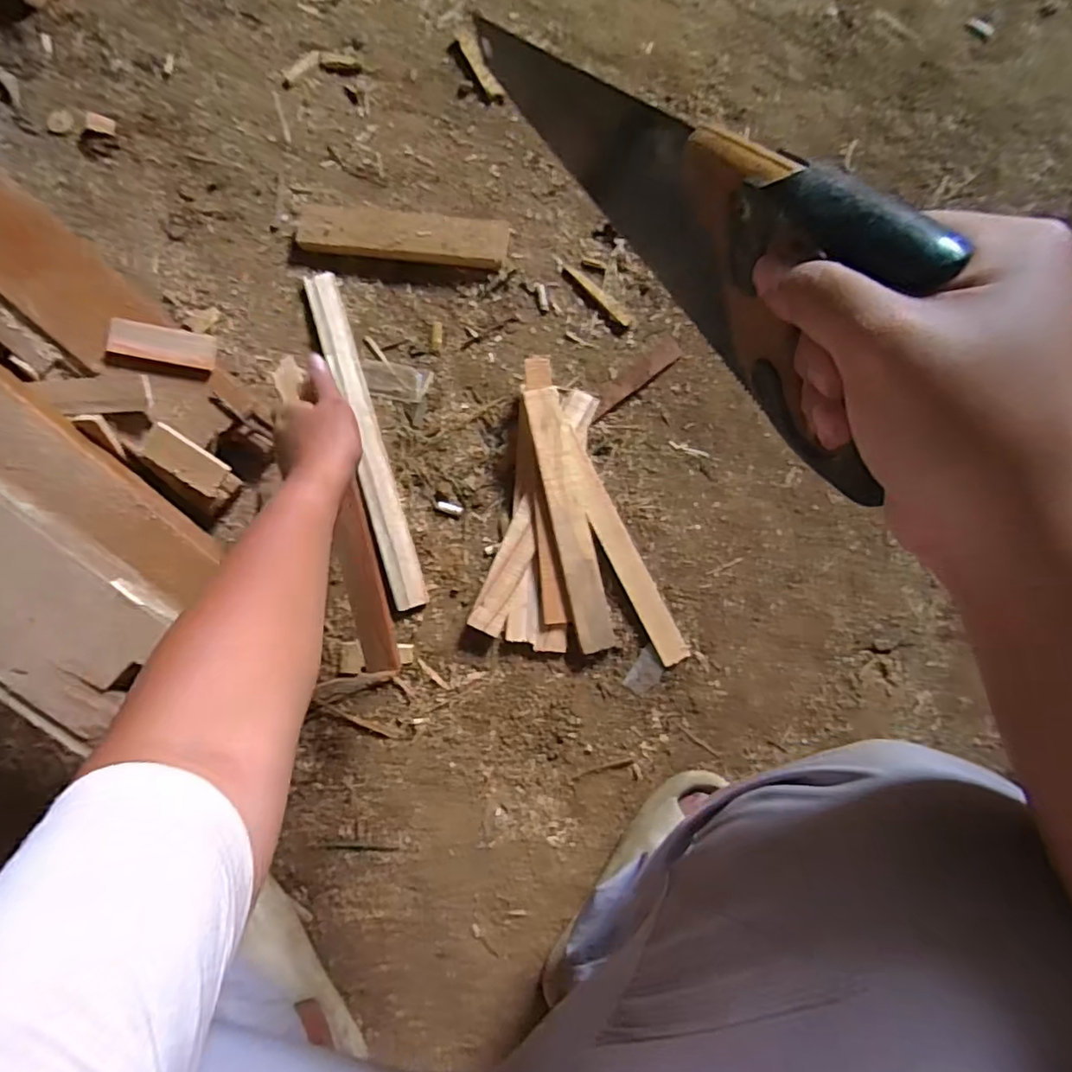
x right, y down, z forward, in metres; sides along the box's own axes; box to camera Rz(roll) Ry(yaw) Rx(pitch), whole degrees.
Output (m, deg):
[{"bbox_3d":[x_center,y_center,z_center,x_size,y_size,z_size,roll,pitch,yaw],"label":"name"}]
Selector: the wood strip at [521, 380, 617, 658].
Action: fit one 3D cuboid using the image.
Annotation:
[{"bbox_3d":[0.039,-0.018,0.640,0.045,0.013,0.299,-13,90,-15],"label":"wood strip"}]

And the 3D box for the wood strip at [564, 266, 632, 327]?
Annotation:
[{"bbox_3d":[0.076,-0.294,0.696,0.106,0.007,0.016,45,87,3],"label":"wood strip"}]

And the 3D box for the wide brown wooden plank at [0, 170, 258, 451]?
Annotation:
[{"bbox_3d":[-0.545,-0.314,0.586,0.572,0.031,0.102,44,70,-13],"label":"wide brown wooden plank"}]

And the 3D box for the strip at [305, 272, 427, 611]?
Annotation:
[{"bbox_3d":[-0.204,-0.118,0.674,0.040,0.014,0.417,-17,86,-1],"label":"strip"}]

